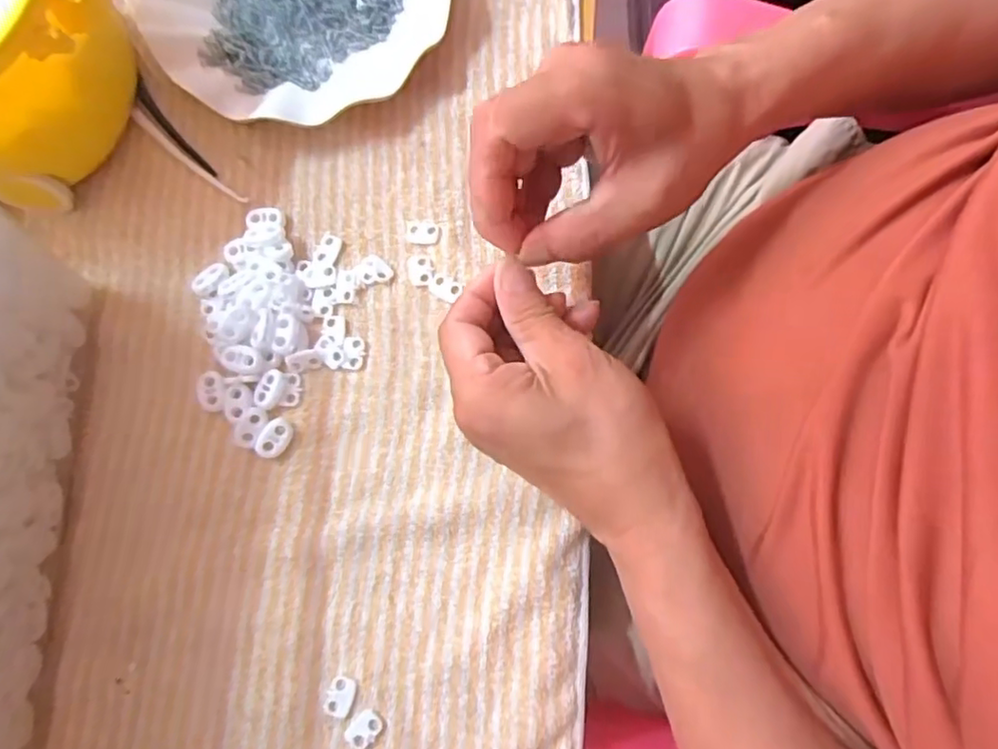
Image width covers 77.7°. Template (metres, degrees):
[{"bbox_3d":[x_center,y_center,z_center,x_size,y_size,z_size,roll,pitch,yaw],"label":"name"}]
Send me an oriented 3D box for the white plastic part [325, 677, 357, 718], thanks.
[{"bbox_3d":[-0.078,0.159,0.305,0.013,0.004,0.018,18,78,6],"label":"white plastic part"}]

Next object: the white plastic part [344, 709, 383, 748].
[{"bbox_3d":[-0.066,0.173,0.301,0.013,0.004,0.018,41,81,10],"label":"white plastic part"}]

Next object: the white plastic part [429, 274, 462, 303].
[{"bbox_3d":[-0.031,-0.049,0.349,0.018,0.004,0.012,28,79,8],"label":"white plastic part"}]

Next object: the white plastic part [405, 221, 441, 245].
[{"bbox_3d":[-0.044,-0.083,0.358,0.020,0.004,0.014,7,77,3],"label":"white plastic part"}]

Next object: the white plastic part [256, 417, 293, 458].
[{"bbox_3d":[-0.120,0.034,0.332,0.015,0.006,0.022,32,80,8],"label":"white plastic part"}]

